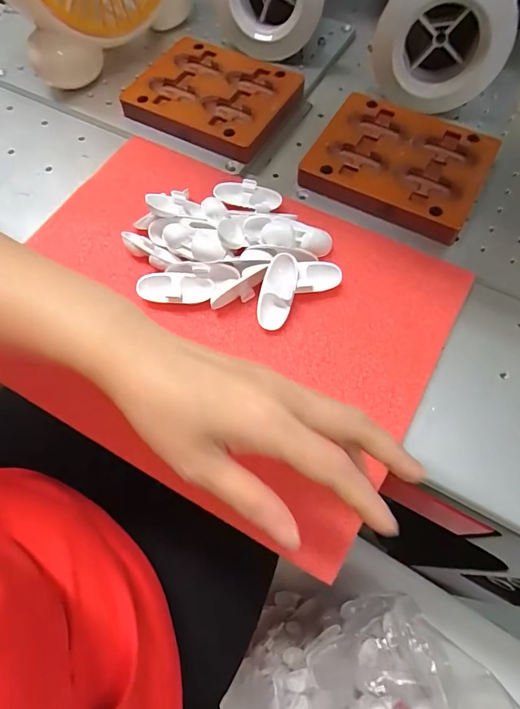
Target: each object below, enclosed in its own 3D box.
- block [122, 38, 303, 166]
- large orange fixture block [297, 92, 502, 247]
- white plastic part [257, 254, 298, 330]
[{"bbox_3d":[-0.047,-0.268,0.433,0.158,0.022,0.125,25,66,11],"label":"block"},{"bbox_3d":[0.124,-0.172,0.384,0.146,0.022,0.130,27,67,11],"label":"large orange fixture block"},{"bbox_3d":[0.013,-0.048,0.325,0.025,0.010,0.058,15,86,6],"label":"white plastic part"}]

